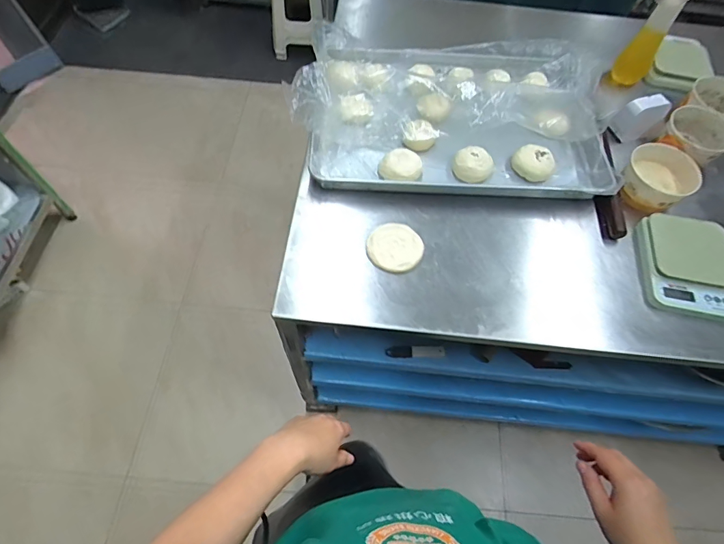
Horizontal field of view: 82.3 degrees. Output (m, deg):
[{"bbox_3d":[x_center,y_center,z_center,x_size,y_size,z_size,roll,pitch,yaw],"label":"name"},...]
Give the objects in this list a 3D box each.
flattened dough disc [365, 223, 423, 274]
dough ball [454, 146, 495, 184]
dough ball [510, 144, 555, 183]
[{"bbox_3d":[0.061,-0.044,0.744,0.091,0.021,0.095,1,62,-2],"label":"flattened dough disc"},{"bbox_3d":[0.226,-0.219,0.835,0.078,0.043,0.071,1,62,-2],"label":"dough ball"},{"bbox_3d":[0.353,-0.226,0.845,0.084,0.036,0.079,1,62,-2],"label":"dough ball"}]

